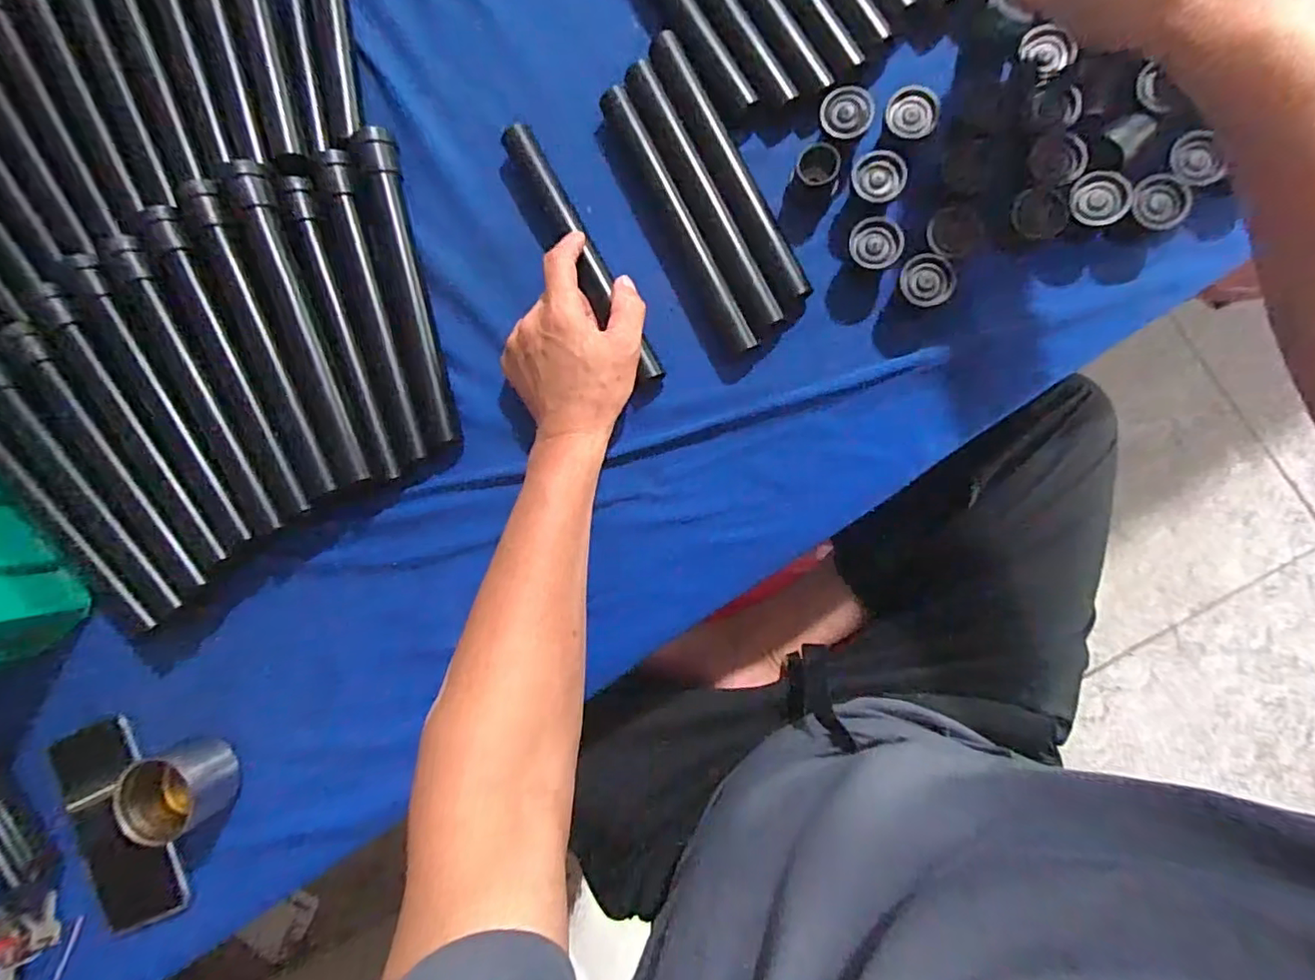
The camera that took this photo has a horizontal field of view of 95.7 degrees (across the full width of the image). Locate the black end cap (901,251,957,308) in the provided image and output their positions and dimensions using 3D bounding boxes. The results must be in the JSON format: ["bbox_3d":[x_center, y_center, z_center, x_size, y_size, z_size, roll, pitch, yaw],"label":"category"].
[{"bbox_3d":[0.187,-0.146,0.412,0.036,0.020,0.037,0,89,6],"label":"black end cap"}]

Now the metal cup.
[{"bbox_3d":[-0.368,0.230,0.459,0.064,0.057,0.064,0,96,4],"label":"metal cup"}]

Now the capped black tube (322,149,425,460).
[{"bbox_3d":[-0.218,-0.140,0.454,0.026,0.024,0.242,-14,88,6],"label":"capped black tube"}]

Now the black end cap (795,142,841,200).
[{"bbox_3d":[0.116,-0.227,0.426,0.031,0.025,0.028,10,90,6],"label":"black end cap"}]

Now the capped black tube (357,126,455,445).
[{"bbox_3d":[-0.198,-0.158,0.464,0.033,0.028,0.243,-12,88,6],"label":"capped black tube"}]

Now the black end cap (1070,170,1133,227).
[{"bbox_3d":[0.294,-0.194,0.399,0.034,0.017,0.035,0,96,4],"label":"black end cap"}]

